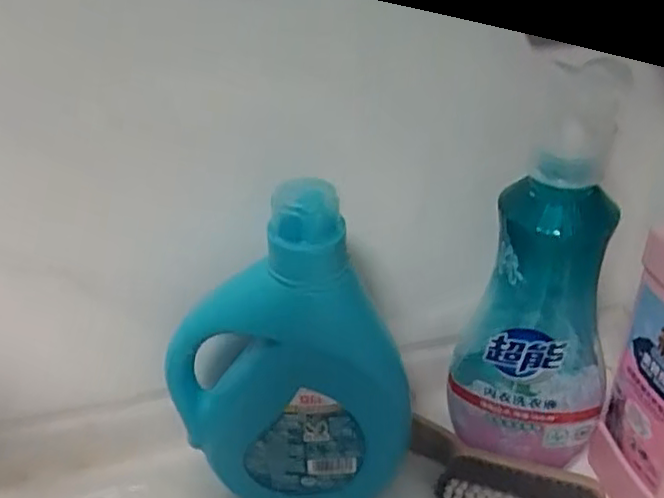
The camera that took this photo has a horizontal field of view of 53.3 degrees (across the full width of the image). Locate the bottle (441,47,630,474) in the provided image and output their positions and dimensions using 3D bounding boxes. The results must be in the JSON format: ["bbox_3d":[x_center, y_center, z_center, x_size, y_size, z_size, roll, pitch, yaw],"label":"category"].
[{"bbox_3d":[0.128,0.024,0.409,0.098,0.252,0.054,11,35,20],"label":"bottle"}]

